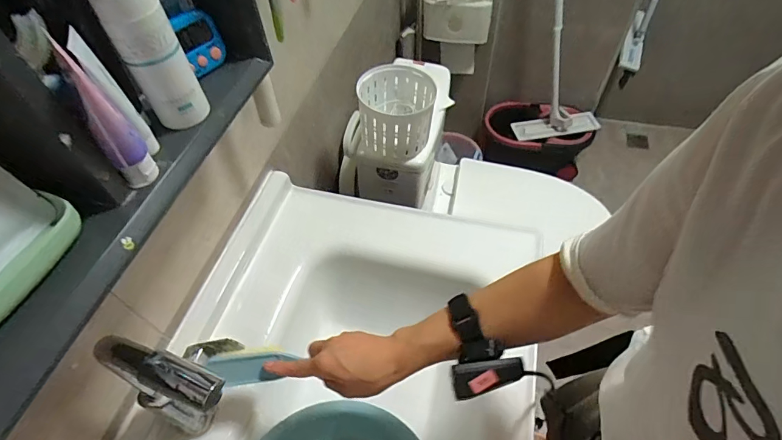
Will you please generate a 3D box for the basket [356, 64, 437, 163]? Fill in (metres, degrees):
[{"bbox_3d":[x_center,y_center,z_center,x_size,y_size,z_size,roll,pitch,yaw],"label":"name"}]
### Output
[{"bbox_3d":[0.013,-0.221,0.876,0.149,0.126,0.154,2,53,4],"label":"basket"}]

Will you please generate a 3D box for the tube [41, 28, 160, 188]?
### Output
[{"bbox_3d":[-0.219,-0.075,0.323,0.027,0.112,0.035,-34,59,-21],"label":"tube"}]

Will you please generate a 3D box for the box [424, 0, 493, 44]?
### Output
[{"bbox_3d":[0.225,-0.719,1.400,0.226,0.223,0.102,2,53,4],"label":"box"}]

